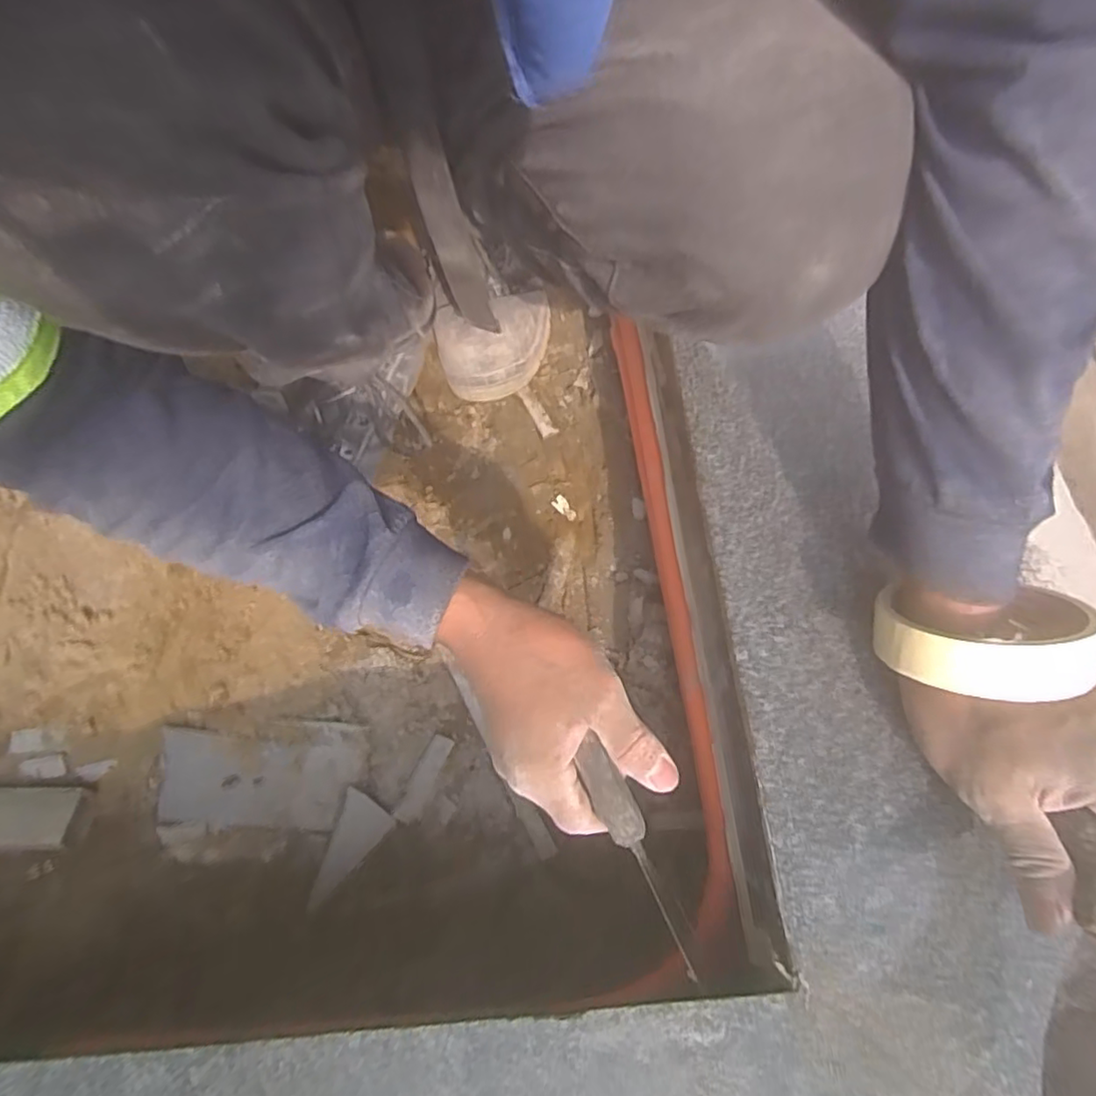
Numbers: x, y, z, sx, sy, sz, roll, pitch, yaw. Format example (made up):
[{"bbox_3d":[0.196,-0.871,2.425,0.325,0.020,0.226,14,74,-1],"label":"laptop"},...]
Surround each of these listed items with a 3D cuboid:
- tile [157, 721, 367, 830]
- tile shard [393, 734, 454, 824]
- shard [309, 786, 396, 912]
[{"bbox_3d":[-0.225,0.177,0.477,0.142,0.007,0.078,7,75,-12],"label":"tile"},{"bbox_3d":[-0.100,0.188,0.493,0.020,0.004,0.070,25,69,11],"label":"tile shard"},{"bbox_3d":[-0.161,0.231,0.469,0.041,0.013,0.078,35,72,15],"label":"shard"}]

